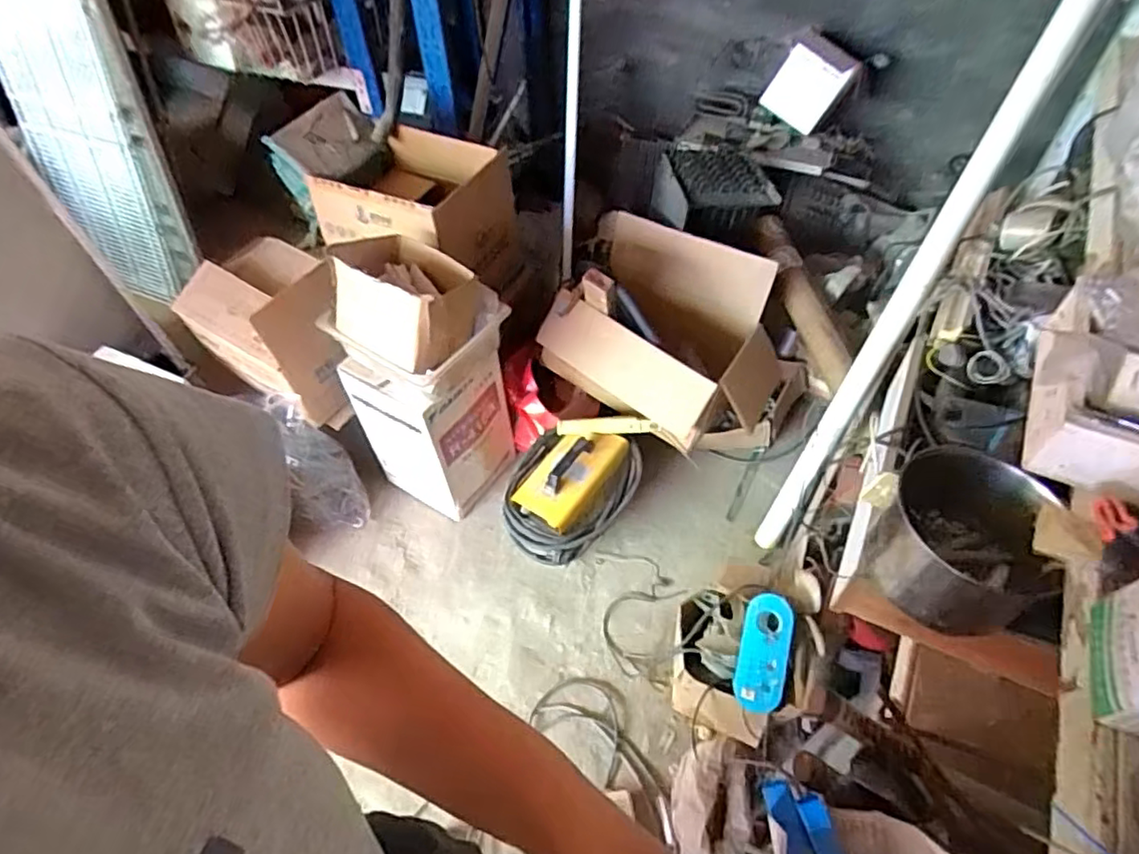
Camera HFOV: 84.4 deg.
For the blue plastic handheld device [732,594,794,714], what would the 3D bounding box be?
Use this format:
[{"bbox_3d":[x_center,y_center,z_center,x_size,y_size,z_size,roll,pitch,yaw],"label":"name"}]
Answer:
[{"bbox_3d":[0.328,0.378,1.061,0.082,0.035,0.185,9,78,31],"label":"blue plastic handheld device"}]

